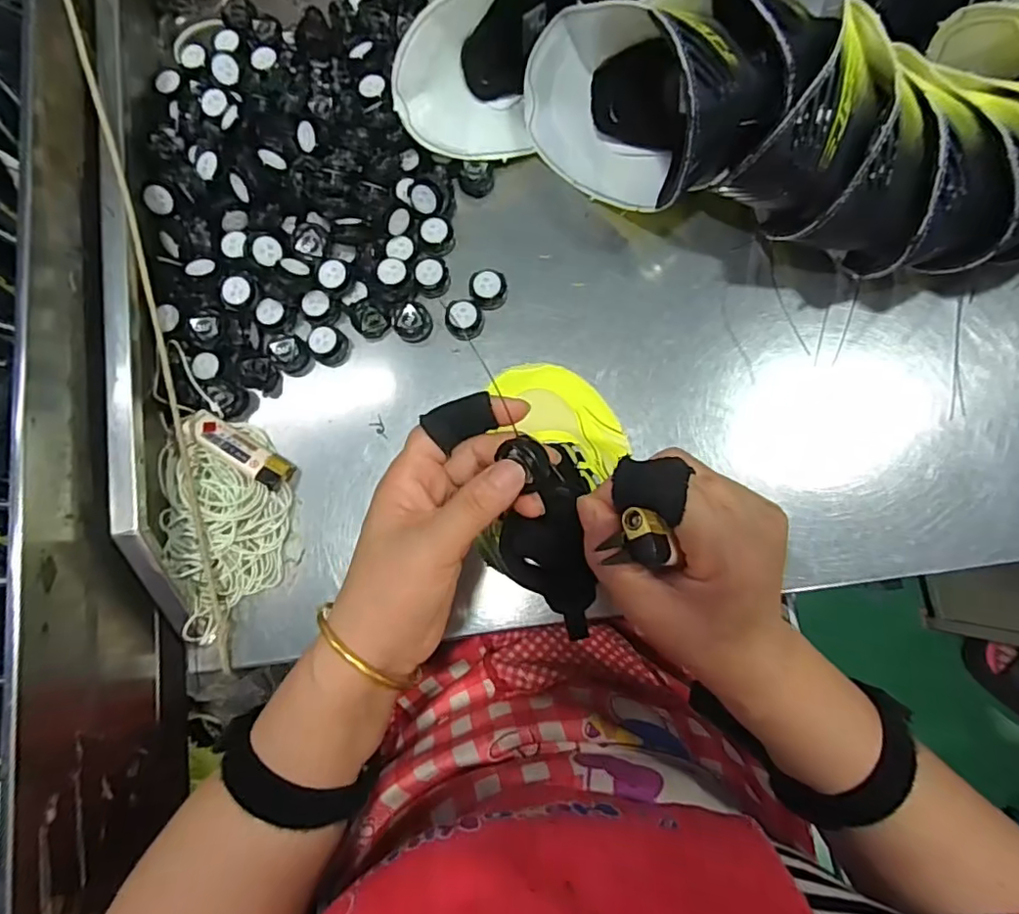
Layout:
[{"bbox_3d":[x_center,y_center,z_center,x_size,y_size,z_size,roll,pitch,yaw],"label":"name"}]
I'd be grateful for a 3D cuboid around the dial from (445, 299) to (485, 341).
[{"bbox_3d":[-0.033,-0.100,0.423,0.027,0.014,0.028,0,81,2],"label":"dial"}]

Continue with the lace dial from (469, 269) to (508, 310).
[{"bbox_3d":[-0.015,-0.124,0.428,0.027,0.017,0.027,0,81,2],"label":"lace dial"}]

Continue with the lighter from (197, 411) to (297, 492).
[{"bbox_3d":[-0.192,-0.004,0.410,0.076,0.015,0.023,31,83,6],"label":"lighter"}]

